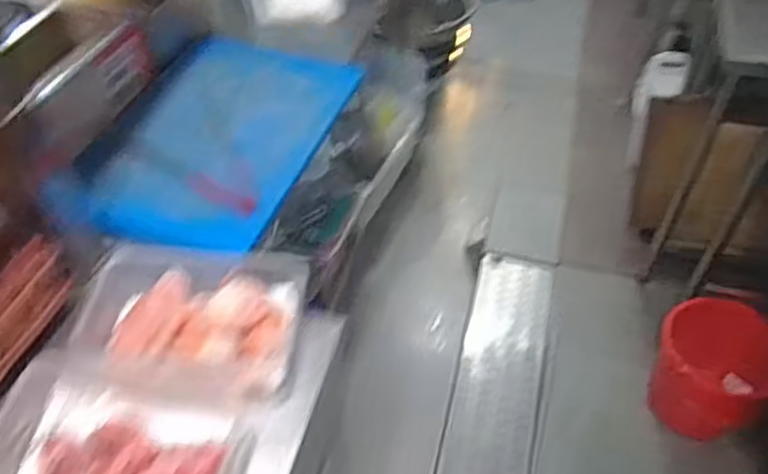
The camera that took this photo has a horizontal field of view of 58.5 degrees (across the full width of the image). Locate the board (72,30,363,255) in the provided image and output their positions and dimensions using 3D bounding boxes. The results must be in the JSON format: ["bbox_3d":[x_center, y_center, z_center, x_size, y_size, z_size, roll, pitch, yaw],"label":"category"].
[{"bbox_3d":[-0.248,-0.175,1.121,0.302,0.029,0.499,11,47,10],"label":"board"}]

